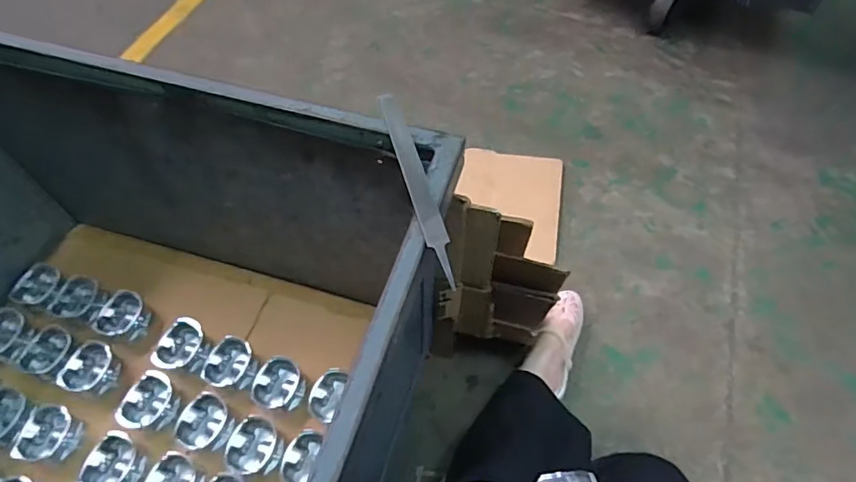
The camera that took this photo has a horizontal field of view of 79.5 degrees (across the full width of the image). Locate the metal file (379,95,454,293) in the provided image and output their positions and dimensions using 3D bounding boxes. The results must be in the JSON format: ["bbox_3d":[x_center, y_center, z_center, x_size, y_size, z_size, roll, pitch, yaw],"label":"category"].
[{"bbox_3d":[-0.012,-0.061,0.492,0.021,0.010,0.237,-15,59,-6],"label":"metal file"}]

